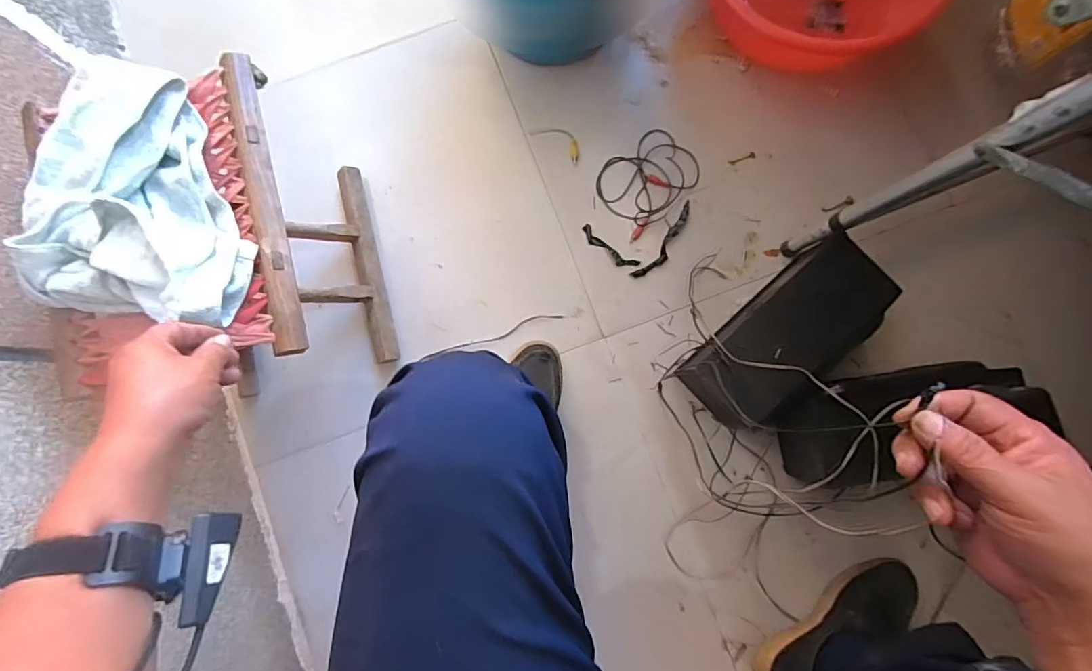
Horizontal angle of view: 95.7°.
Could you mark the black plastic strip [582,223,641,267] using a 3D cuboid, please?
[{"bbox_3d":[0.099,-0.137,0.784,0.106,0.005,0.023,37,87,6],"label":"black plastic strip"}]

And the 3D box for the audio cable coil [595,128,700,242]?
[{"bbox_3d":[0.167,-0.253,0.779,0.165,0.026,0.127,-37,84,-3],"label":"audio cable coil"}]

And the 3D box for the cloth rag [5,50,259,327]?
[{"bbox_3d":[-0.384,-0.148,0.472,0.193,0.068,0.254,7,84,4],"label":"cloth rag"}]

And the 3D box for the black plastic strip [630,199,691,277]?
[{"bbox_3d":[0.191,-0.146,0.782,0.029,0.005,0.150,37,87,6],"label":"black plastic strip"}]

